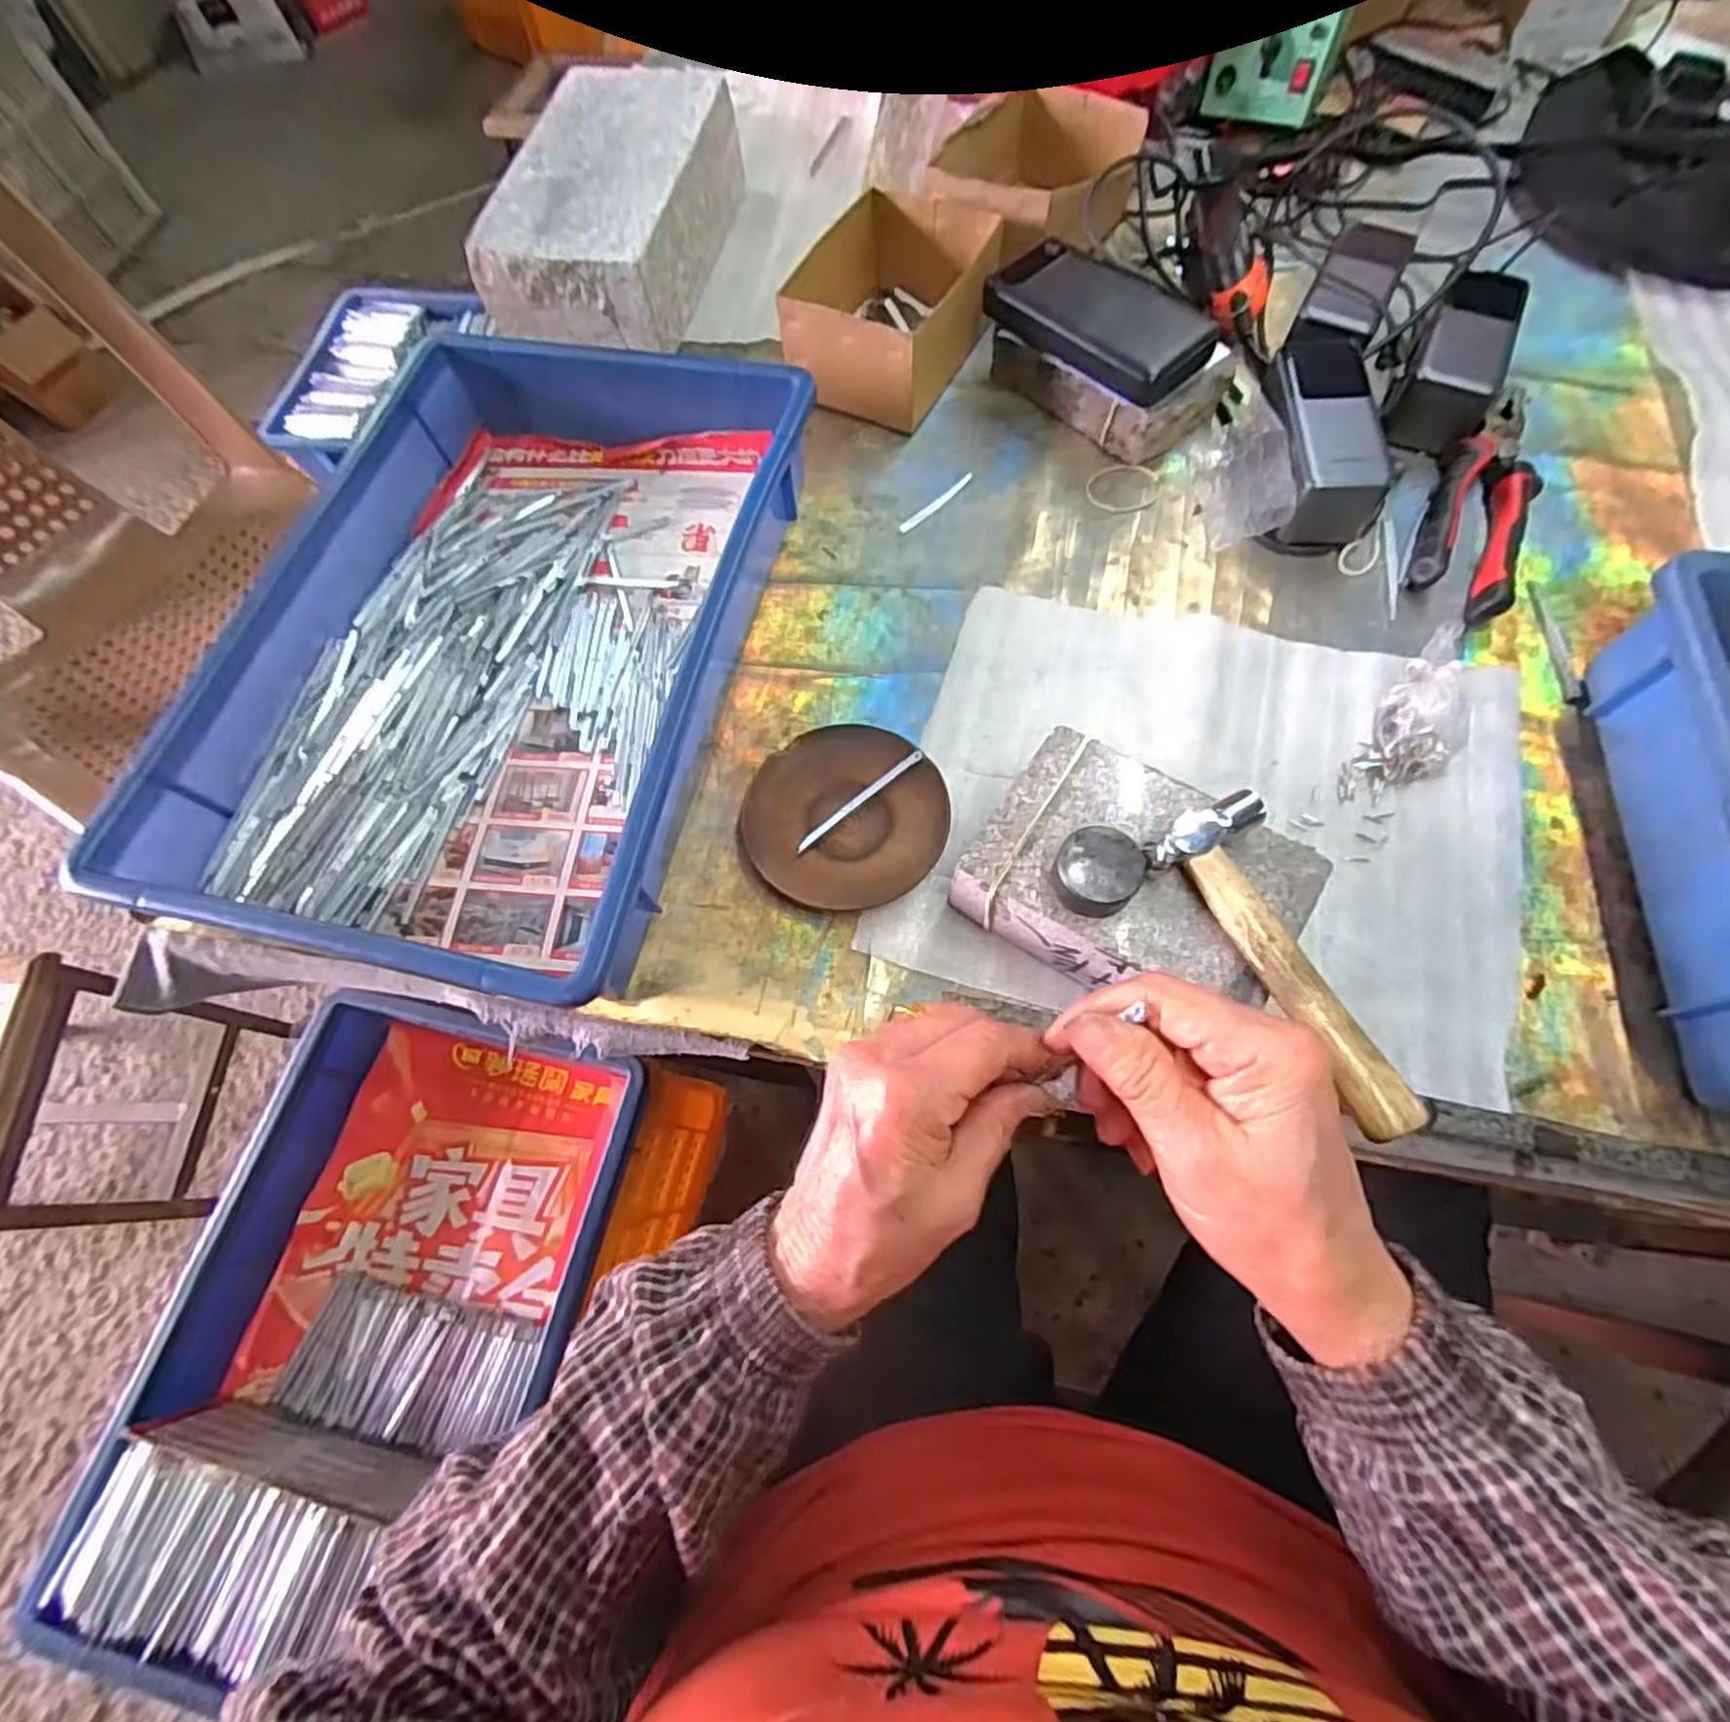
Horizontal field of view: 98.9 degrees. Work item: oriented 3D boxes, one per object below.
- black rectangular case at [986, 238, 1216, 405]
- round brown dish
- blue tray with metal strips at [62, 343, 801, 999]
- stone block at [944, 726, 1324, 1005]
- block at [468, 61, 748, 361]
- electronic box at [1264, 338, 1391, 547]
[{"bbox_3d":[0.164,-0.383,0.520,0.075,0.028,0.153,-43,73,-14],"label":"black rectangular case"},{"bbox_3d":[-0.011,-0.025,0.428,0.113,0.016,0.110,-1,68,3],"label":"round brown dish"},{"bbox_3d":[-0.216,-0.141,0.458,0.280,0.080,0.424,10,69,7],"label":"blue tray with metal strips"},{"bbox_3d":[0.133,0.014,0.380,0.144,0.064,0.104,31,73,14],"label":"stone block"},{"bbox_3d":[-0.204,-0.533,0.610,0.140,0.080,0.239,9,69,6],"label":"block"},{"bbox_3d":[0.306,-0.279,0.497,0.065,0.061,0.128,4,69,4],"label":"electronic box"}]

